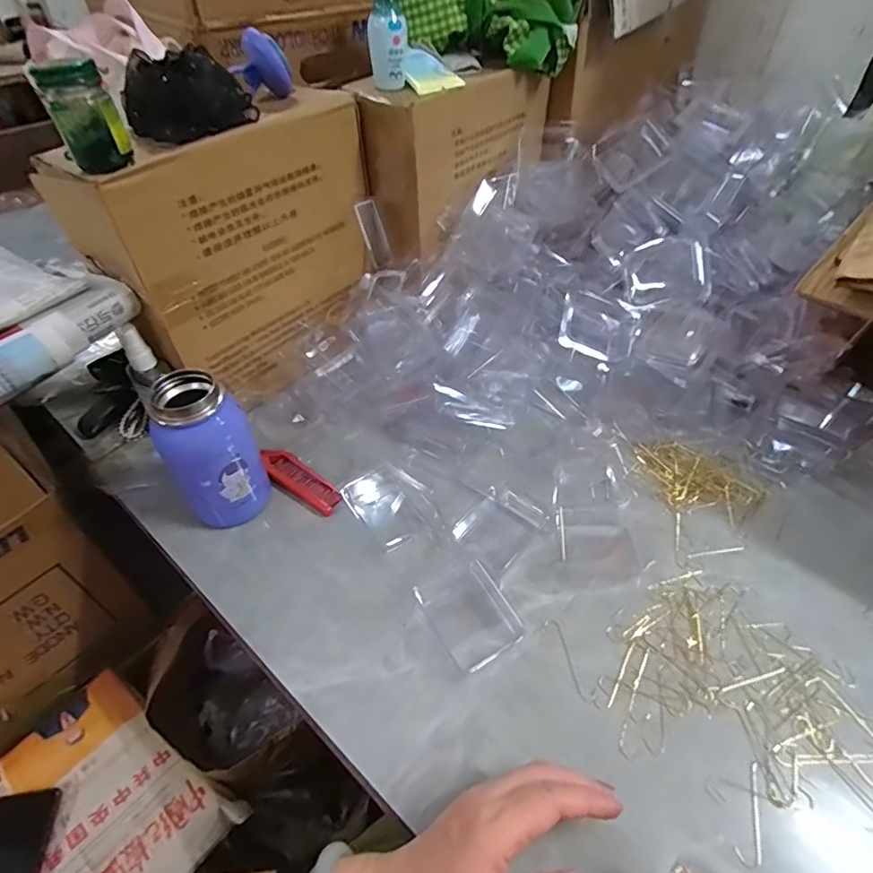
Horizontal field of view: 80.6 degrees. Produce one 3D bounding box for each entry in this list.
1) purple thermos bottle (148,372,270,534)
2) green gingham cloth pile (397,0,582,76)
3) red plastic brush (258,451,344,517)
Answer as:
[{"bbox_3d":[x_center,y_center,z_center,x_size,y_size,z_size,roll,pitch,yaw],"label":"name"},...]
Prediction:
[{"bbox_3d":[-0.196,0.016,0.450,0.073,0.135,0.063,-28,53,-25],"label":"purple thermos bottle"},{"bbox_3d":[0.058,-0.489,0.600,0.208,0.086,0.080,10,47,11],"label":"green gingham cloth pile"},{"bbox_3d":[-0.137,0.043,0.511,0.101,0.010,0.031,28,52,24],"label":"red plastic brush"}]

